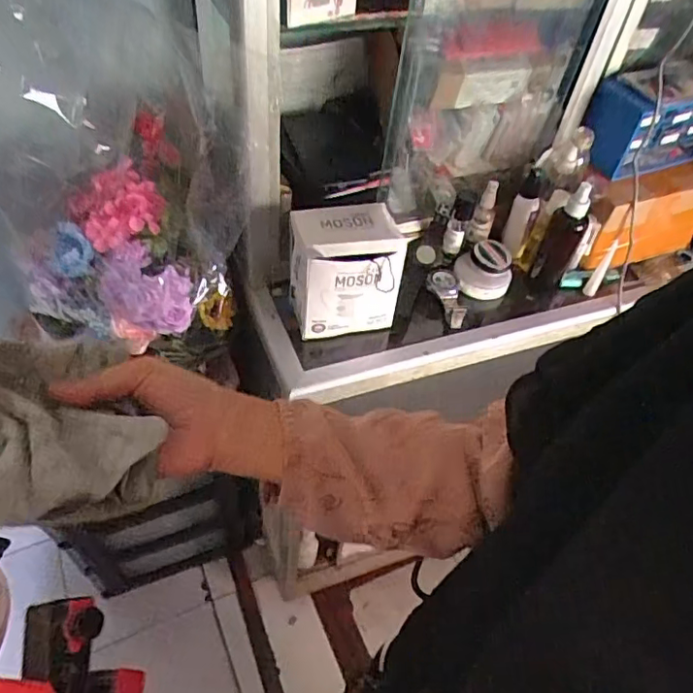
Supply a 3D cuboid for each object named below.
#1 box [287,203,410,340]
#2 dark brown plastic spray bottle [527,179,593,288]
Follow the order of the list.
[{"bbox_3d":[-0.003,-0.089,0.722,0.133,0.156,0.093,-6,51,-11],"label":"box"},{"bbox_3d":[0.306,-0.152,0.809,0.049,0.168,0.049,25,52,14],"label":"dark brown plastic spray bottle"}]

